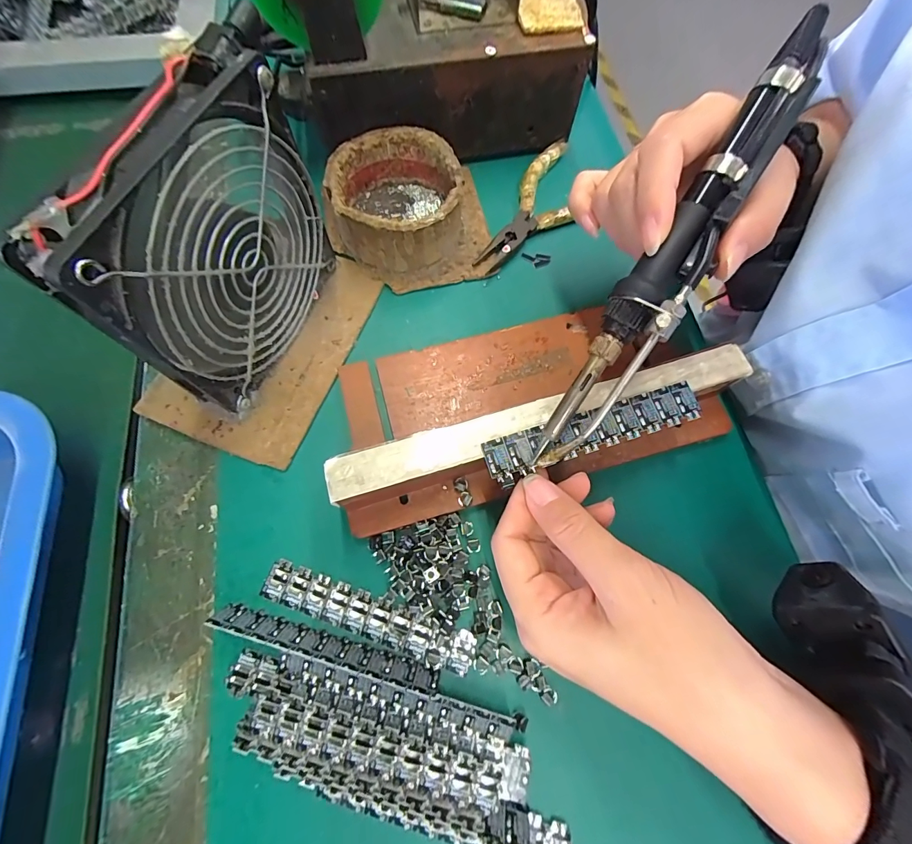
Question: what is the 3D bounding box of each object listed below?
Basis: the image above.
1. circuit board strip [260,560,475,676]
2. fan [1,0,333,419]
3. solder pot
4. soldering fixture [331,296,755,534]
[{"bbox_3d":[-0.045,0.095,0.198,0.107,0.004,0.019,19,71,6],"label":"circuit board strip"},{"bbox_3d":[-0.106,-0.076,0.193,0.024,0.127,0.120,20,71,7],"label":"fan"},{"bbox_3d":[-0.031,-0.139,0.262,0.105,0.043,0.092,-13,71,-5],"label":"solder pot"},{"bbox_3d":[0.040,-0.017,0.217,0.213,0.039,0.100,-14,71,-6],"label":"soldering fixture"}]

